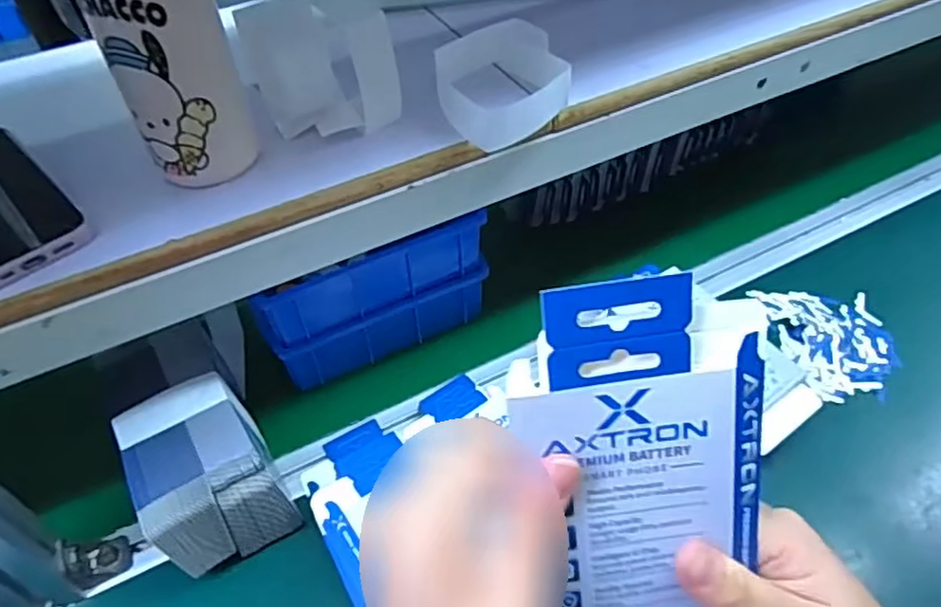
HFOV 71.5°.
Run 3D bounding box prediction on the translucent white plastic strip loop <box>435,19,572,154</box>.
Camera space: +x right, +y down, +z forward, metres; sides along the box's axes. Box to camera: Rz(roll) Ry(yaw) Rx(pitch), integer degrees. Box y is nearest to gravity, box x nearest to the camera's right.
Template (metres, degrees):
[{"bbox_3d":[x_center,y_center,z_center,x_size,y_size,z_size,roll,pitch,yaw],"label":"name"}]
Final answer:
[{"bbox_3d":[0.022,-0.150,0.443,0.085,0.037,0.103,-6,47,-2],"label":"translucent white plastic strip loop"}]

